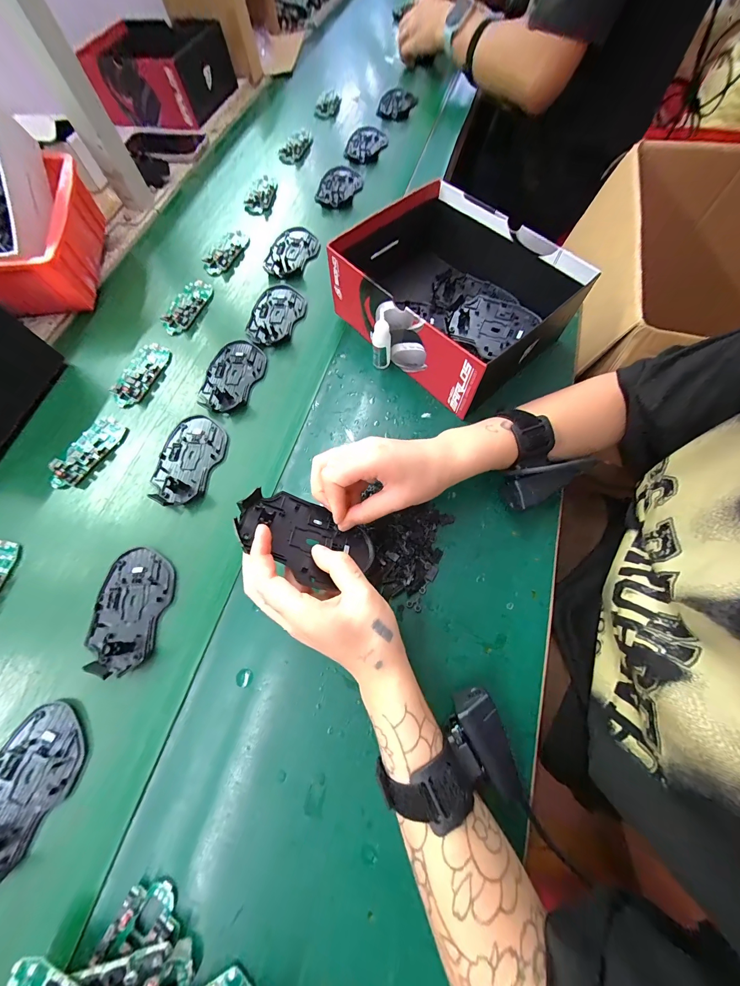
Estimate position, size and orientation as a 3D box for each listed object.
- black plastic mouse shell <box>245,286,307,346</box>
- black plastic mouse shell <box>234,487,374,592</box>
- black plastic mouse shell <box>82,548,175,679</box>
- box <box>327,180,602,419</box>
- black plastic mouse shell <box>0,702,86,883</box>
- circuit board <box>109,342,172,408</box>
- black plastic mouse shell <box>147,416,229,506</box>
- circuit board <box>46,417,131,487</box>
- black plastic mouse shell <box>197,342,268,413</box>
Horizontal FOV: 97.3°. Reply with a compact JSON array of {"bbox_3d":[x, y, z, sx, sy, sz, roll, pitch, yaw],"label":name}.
[{"bbox_3d":[-0.130,-0.253,0.459,0.074,0.009,0.113,8,69,5],"label":"black plastic mouse shell"},{"bbox_3d":[-0.053,0.038,0.275,0.116,0.018,0.068,27,44,-10],"label":"black plastic mouse shell"},{"bbox_3d":[-0.238,0.112,0.316,0.070,0.016,0.111,10,70,5],"label":"black plastic mouse shell"},{"bbox_3d":[0.089,-0.240,0.398,0.200,0.092,0.247,-38,73,-12],"label":"box"},{"bbox_3d":[-0.290,0.243,0.270,0.072,0.013,0.110,28,72,12],"label":"black plastic mouse shell"},{"bbox_3d":[-0.303,-0.158,0.428,0.048,0.012,0.099,14,70,7],"label":"circuit board"},{"bbox_3d":[-0.213,-0.040,0.376,0.071,0.014,0.110,18,70,8],"label":"black plastic mouse shell"},{"bbox_3d":[-0.338,-0.050,0.386,0.046,0.013,0.097,25,72,11],"label":"circuit board"},{"bbox_3d":[-0.179,-0.152,0.419,0.069,0.014,0.108,19,71,9],"label":"black plastic mouse shell"}]

